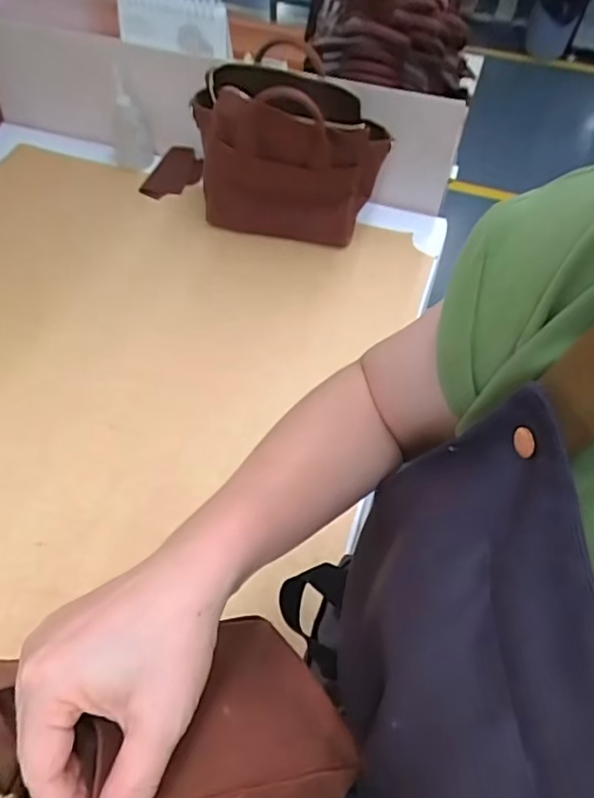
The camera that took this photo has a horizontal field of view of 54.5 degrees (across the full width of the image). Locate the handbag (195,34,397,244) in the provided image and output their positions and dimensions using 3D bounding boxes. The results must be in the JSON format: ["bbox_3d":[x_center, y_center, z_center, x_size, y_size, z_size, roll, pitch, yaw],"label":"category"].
[{"bbox_3d":[-0.010,-0.348,0.851,0.257,0.246,0.145,7,54,3],"label":"handbag"}]

